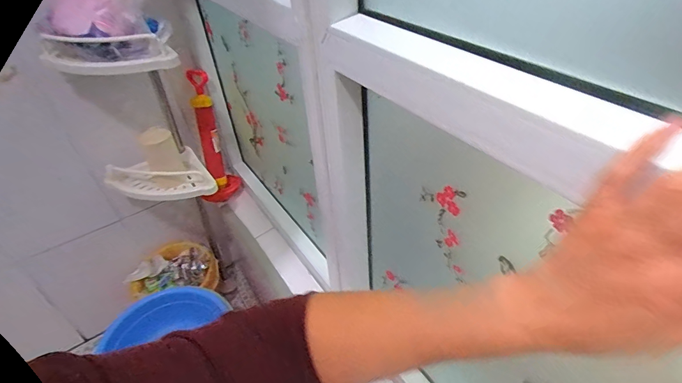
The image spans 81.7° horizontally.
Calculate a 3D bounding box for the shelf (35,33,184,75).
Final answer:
[{"bbox_3d":[-0.498,-0.296,0.855,0.287,0.088,0.122,5,42,13],"label":"shelf"}]

